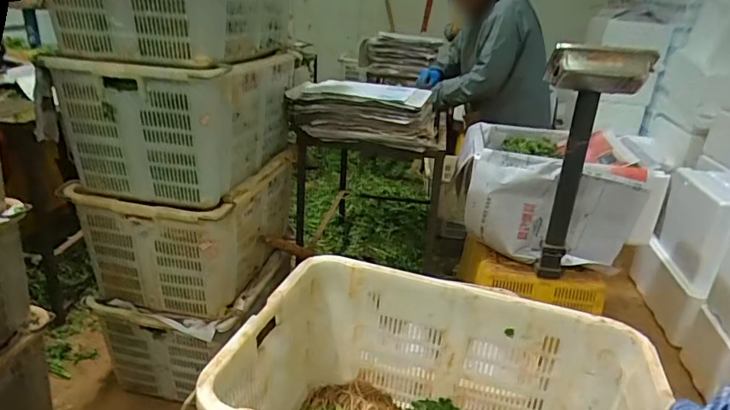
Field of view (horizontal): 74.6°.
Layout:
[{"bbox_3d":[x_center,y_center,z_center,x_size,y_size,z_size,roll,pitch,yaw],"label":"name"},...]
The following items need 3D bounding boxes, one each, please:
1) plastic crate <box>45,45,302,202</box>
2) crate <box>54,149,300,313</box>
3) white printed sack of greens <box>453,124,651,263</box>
[{"bbox_3d":[-0.503,-0.270,1.430,0.421,0.340,0.608,9,24,12],"label":"plastic crate"},{"bbox_3d":[-0.533,0.055,1.565,0.438,0.358,0.560,9,24,12],"label":"crate"},{"bbox_3d":[0.667,-0.068,1.842,0.607,0.336,0.601,7,23,7],"label":"white printed sack of greens"}]

